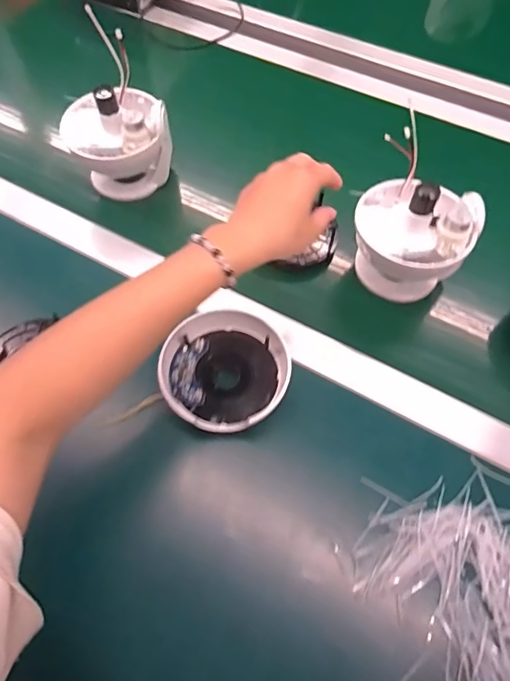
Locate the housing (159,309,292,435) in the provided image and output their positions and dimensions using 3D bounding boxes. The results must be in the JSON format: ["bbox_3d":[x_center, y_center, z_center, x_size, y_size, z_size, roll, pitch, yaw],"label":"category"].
[{"bbox_3d":[-0.027,0.031,0.428,0.111,0.041,0.108,1,62,-1],"label":"housing"}]

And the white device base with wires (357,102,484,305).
[{"bbox_3d":[0.165,-0.119,0.475,0.116,0.118,0.119,1,62,-1],"label":"white device base with wires"}]

